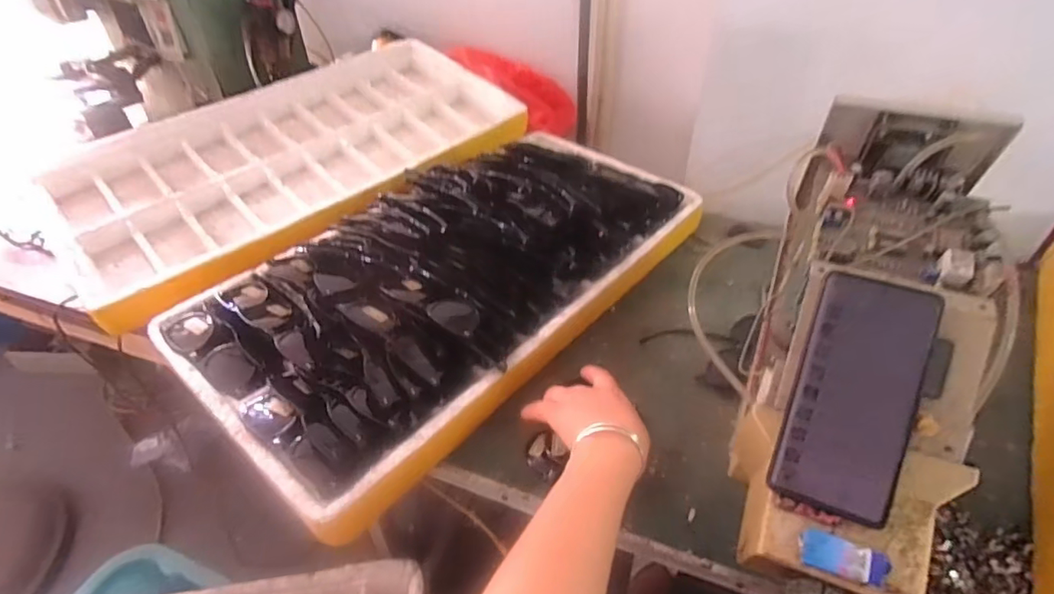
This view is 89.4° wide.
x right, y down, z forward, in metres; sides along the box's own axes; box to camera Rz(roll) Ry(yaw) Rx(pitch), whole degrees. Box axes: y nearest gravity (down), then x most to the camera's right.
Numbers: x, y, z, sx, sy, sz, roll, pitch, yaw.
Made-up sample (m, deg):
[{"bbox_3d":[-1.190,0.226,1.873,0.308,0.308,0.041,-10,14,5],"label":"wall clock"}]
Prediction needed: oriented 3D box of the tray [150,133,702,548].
[{"bbox_3d":[-0.065,-0.067,0.702,0.342,0.102,0.692,31,49,31],"label":"tray"}]

